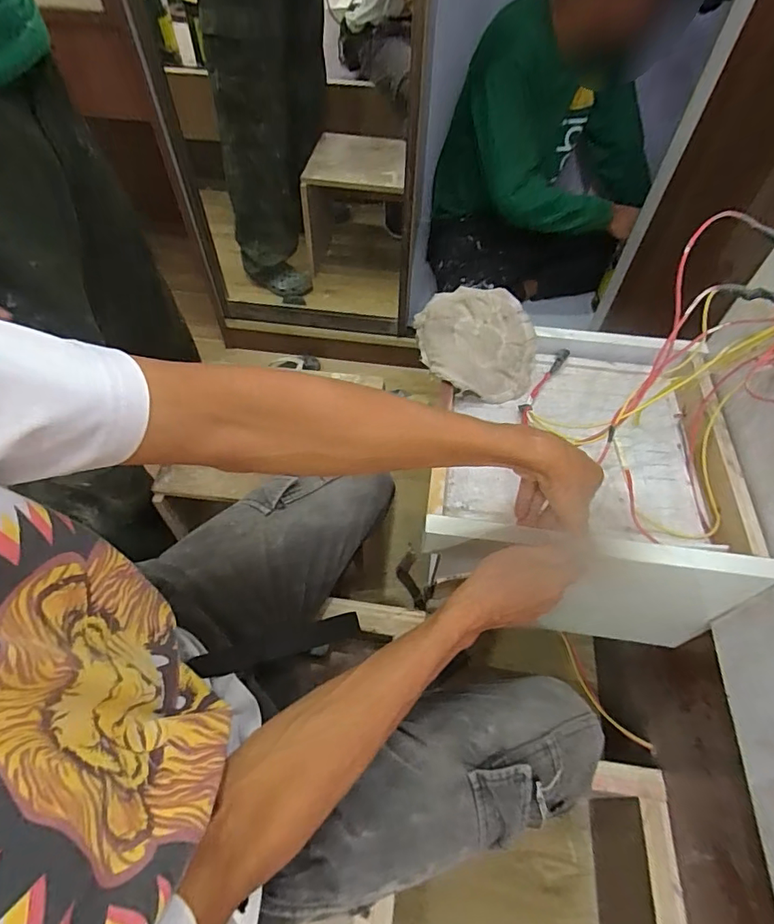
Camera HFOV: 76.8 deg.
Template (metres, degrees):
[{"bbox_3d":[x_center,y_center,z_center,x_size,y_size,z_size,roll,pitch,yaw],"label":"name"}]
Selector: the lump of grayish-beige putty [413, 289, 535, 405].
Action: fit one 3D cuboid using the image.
[{"bbox_3d":[0.127,-0.165,0.675,0.158,0.048,0.172,0,56,0],"label":"lump of grayish-beige putty"}]

